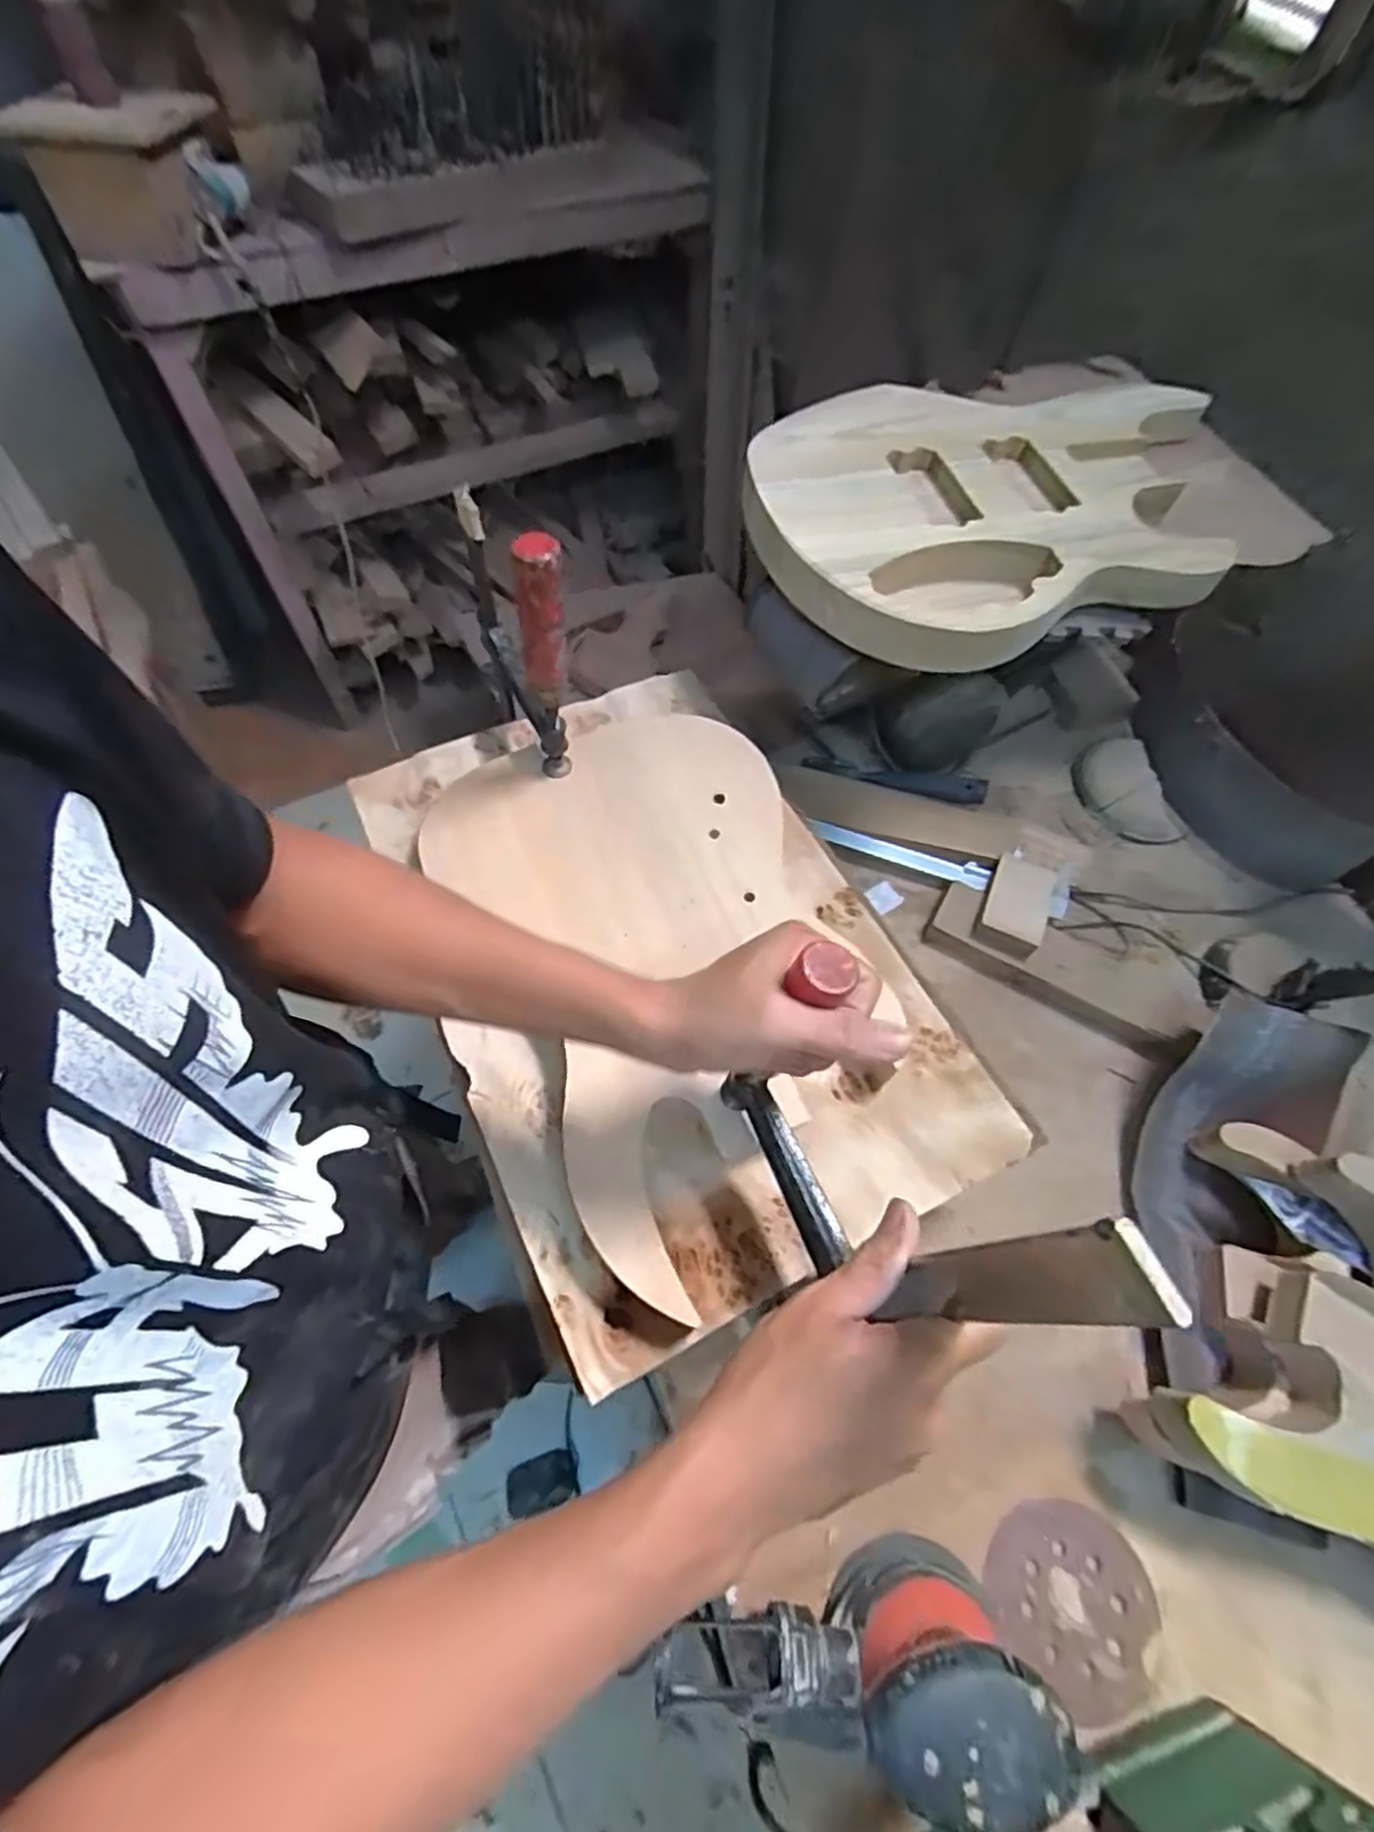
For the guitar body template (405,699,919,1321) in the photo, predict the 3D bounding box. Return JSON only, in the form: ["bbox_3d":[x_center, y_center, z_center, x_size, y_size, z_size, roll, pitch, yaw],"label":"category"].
[{"bbox_3d":[-0.009,0.010,0.550,0.283,0.028,0.413,-25,66,-16],"label":"guitar body template"}]

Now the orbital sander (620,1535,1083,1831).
[{"bbox_3d":[0.106,0.457,0.445,0.192,0.147,0.095,3,62,-2],"label":"orbital sander"}]

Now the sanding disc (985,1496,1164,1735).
[{"bbox_3d":[0.275,0.484,0.522,0.122,0.010,0.108,40,66,15],"label":"sanding disc"}]

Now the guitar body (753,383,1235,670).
[{"bbox_3d":[0.296,-0.381,0.655,0.495,0.048,0.336,-18,64,-12],"label":"guitar body"}]

